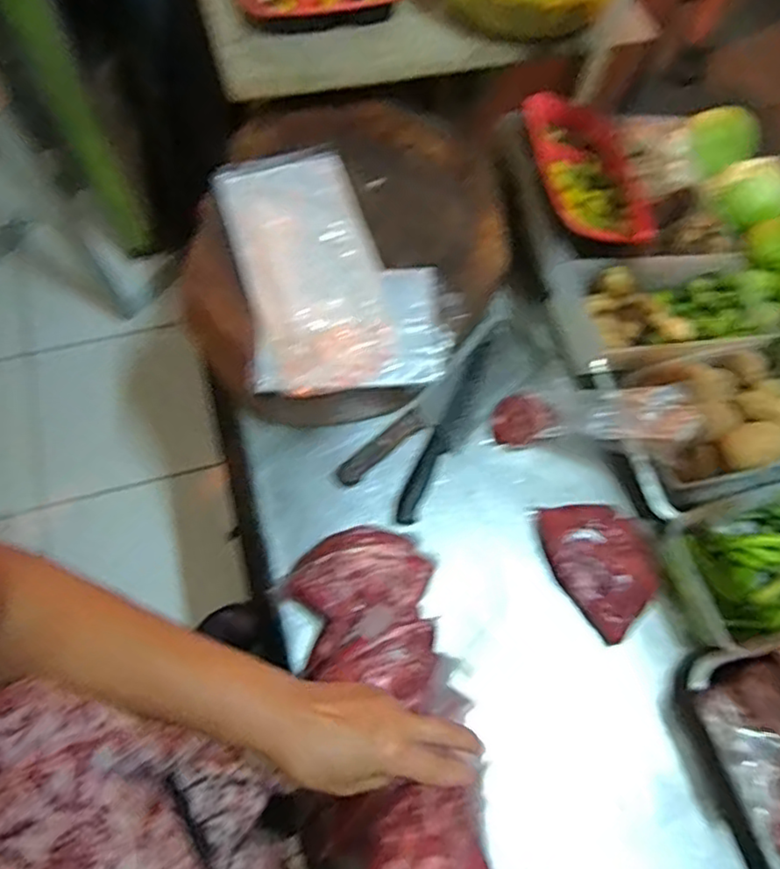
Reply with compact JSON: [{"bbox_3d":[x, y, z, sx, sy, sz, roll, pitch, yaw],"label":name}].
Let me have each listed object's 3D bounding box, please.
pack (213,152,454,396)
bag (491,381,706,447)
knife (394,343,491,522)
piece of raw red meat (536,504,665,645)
[{"bbox_3d":[-0.068,-0.205,0.773,0.240,0.031,0.338,-13,70,-8],"label":"pack"},{"bbox_3d":[0.241,-0.016,0.770,0.241,0.058,0.074,0,64,34],"label":"bag"},{"bbox_3d":[0.078,-0.006,0.817,0.042,0.013,0.268,26,69,7],"label":"knife"},{"bbox_3d":[0.247,0.149,0.750,0.114,0.049,0.164,-20,71,-10],"label":"piece of raw red meat"}]

